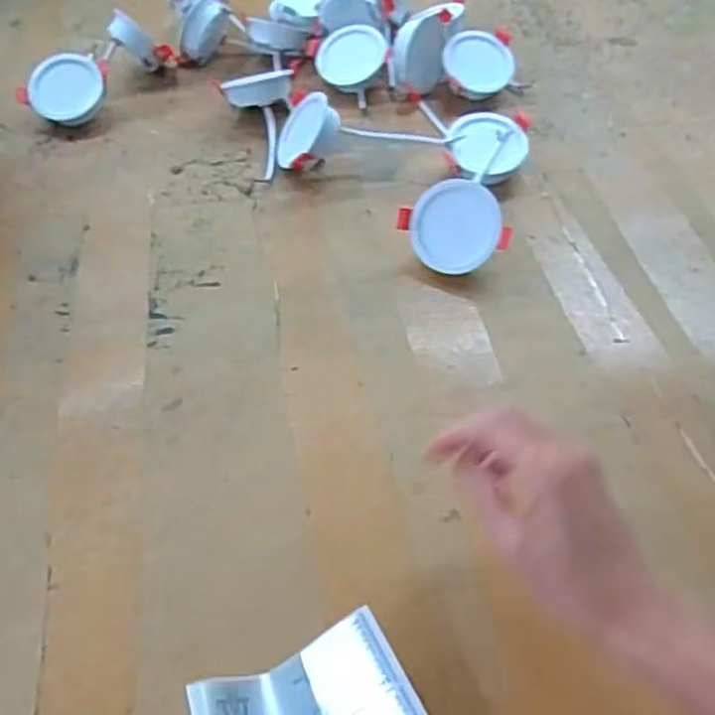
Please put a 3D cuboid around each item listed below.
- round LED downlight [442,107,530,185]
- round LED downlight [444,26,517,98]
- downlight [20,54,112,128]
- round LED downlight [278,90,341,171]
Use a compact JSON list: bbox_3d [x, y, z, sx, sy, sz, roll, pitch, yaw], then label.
[{"bbox_3d":[0.117,-0.185,0.662,0.072,0.037,0.081,9,52,9],"label":"round LED downlight"},{"bbox_3d":[0.123,-0.298,0.746,0.074,0.025,0.070,-9,88,-9],"label":"round LED downlight"},{"bbox_3d":[-0.286,-0.265,0.718,0.069,0.022,0.070,24,88,-11],"label":"downlight"},{"bbox_3d":[-0.045,-0.202,0.662,0.066,0.024,0.070,29,93,48],"label":"round LED downlight"}]

